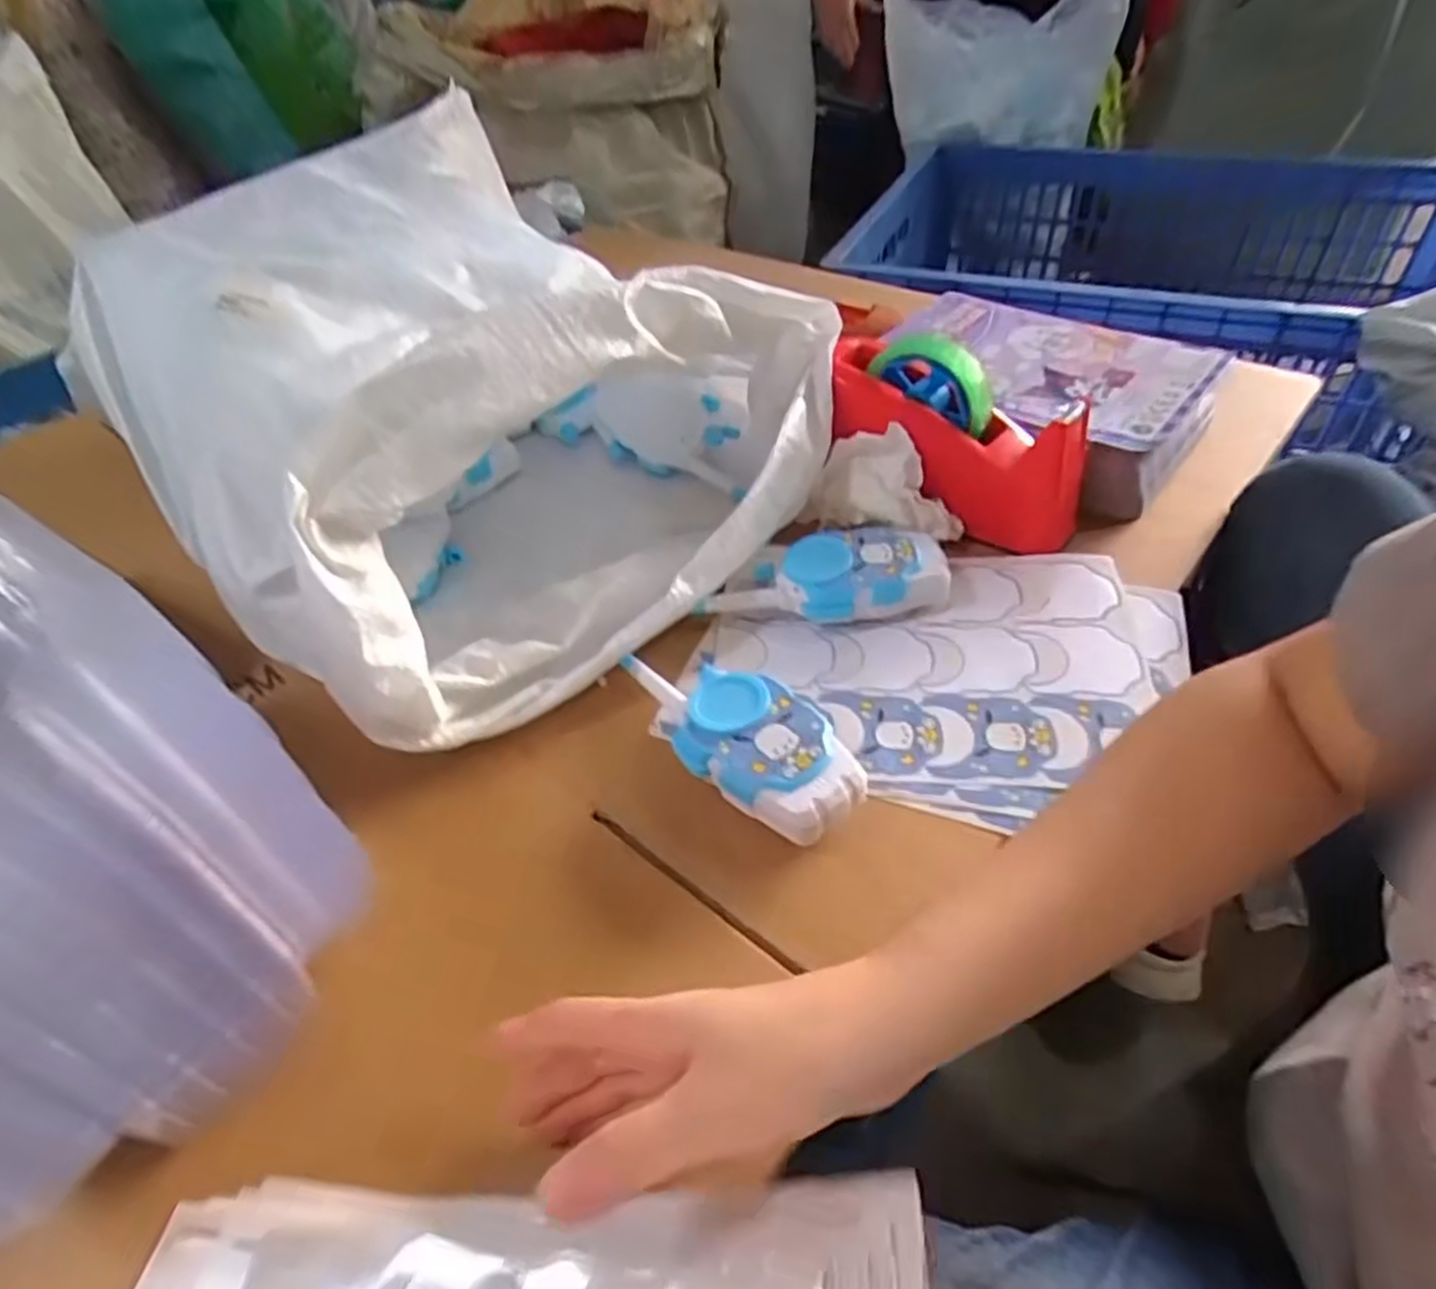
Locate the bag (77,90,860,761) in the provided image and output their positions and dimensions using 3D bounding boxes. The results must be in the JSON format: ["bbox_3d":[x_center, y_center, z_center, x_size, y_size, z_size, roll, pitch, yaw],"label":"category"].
[{"bbox_3d":[-0.188,-0.196,0.594,0.507,0.183,0.424,33,58,32],"label":"bag"}]

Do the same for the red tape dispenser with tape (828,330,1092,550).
[{"bbox_3d":[0.170,-0.157,0.547,0.209,0.100,0.072,41,59,7],"label":"red tape dispenser with tape"}]

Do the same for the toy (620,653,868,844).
[{"bbox_3d":[0.006,0.047,0.440,0.170,0.036,0.067,33,57,32],"label":"toy"}]

